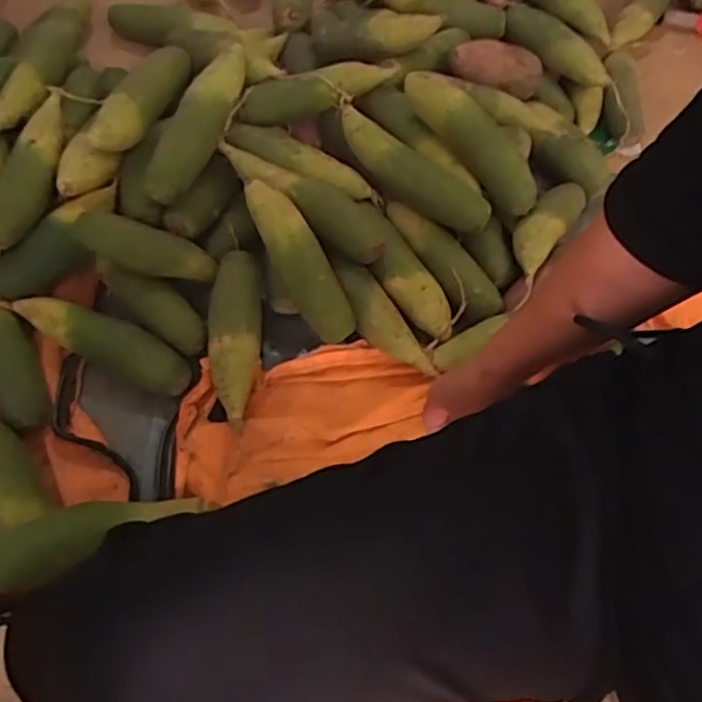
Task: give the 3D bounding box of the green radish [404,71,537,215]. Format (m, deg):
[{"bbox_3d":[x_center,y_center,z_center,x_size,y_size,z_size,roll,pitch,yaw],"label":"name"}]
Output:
[{"bbox_3d":[0.156,-0.266,0.825,0.211,0.053,0.058,46,66,-6],"label":"green radish"}]

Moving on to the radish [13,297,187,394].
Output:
[{"bbox_3d":[-0.283,-0.014,0.755,0.210,0.050,0.053,21,62,8],"label":"radish"}]

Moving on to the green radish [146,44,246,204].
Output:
[{"bbox_3d":[-0.177,-0.269,0.776,0.055,0.052,0.213,28,86,11],"label":"green radish"}]

